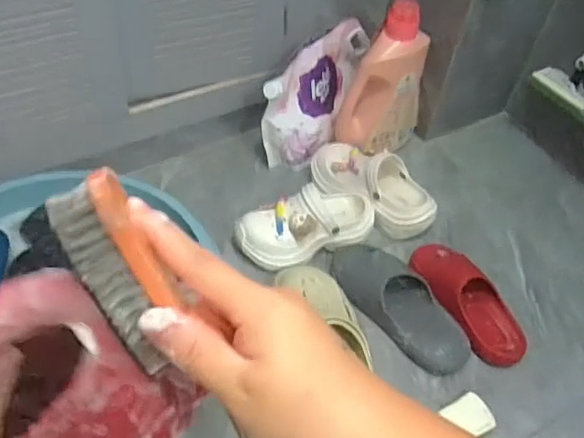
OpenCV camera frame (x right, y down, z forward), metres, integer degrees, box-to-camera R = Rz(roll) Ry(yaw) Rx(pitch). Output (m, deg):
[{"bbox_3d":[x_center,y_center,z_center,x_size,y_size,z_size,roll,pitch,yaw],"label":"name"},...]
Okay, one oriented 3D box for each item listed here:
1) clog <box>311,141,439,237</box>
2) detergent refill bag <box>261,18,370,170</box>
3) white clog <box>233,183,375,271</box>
[{"bbox_3d":[0.156,-0.069,1.106,0.254,0.098,0.100,33,55,7],"label":"clog"},{"bbox_3d":[0.061,-0.243,1.165,0.076,0.217,0.275,34,56,23],"label":"detergent refill bag"},{"bbox_3d":[0.027,0.006,1.035,0.248,0.103,0.107,-19,53,-18],"label":"white clog"}]

